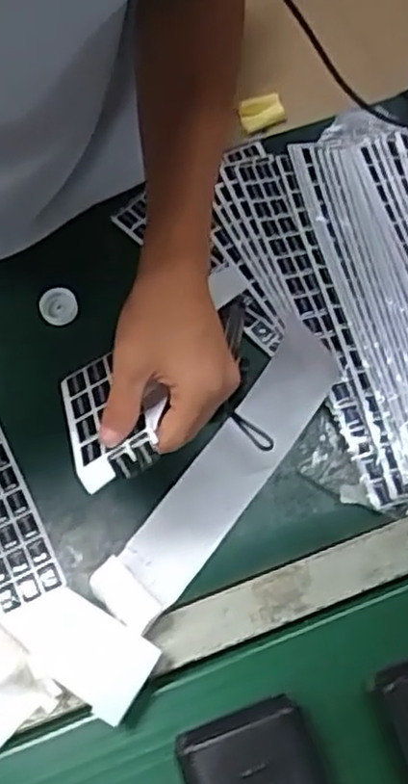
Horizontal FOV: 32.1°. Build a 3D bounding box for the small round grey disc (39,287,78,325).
[{"bbox_3d":[-0.131,-0.077,0.639,0.033,0.011,0.034,0,67,0],"label":"small round grey disc"}]

